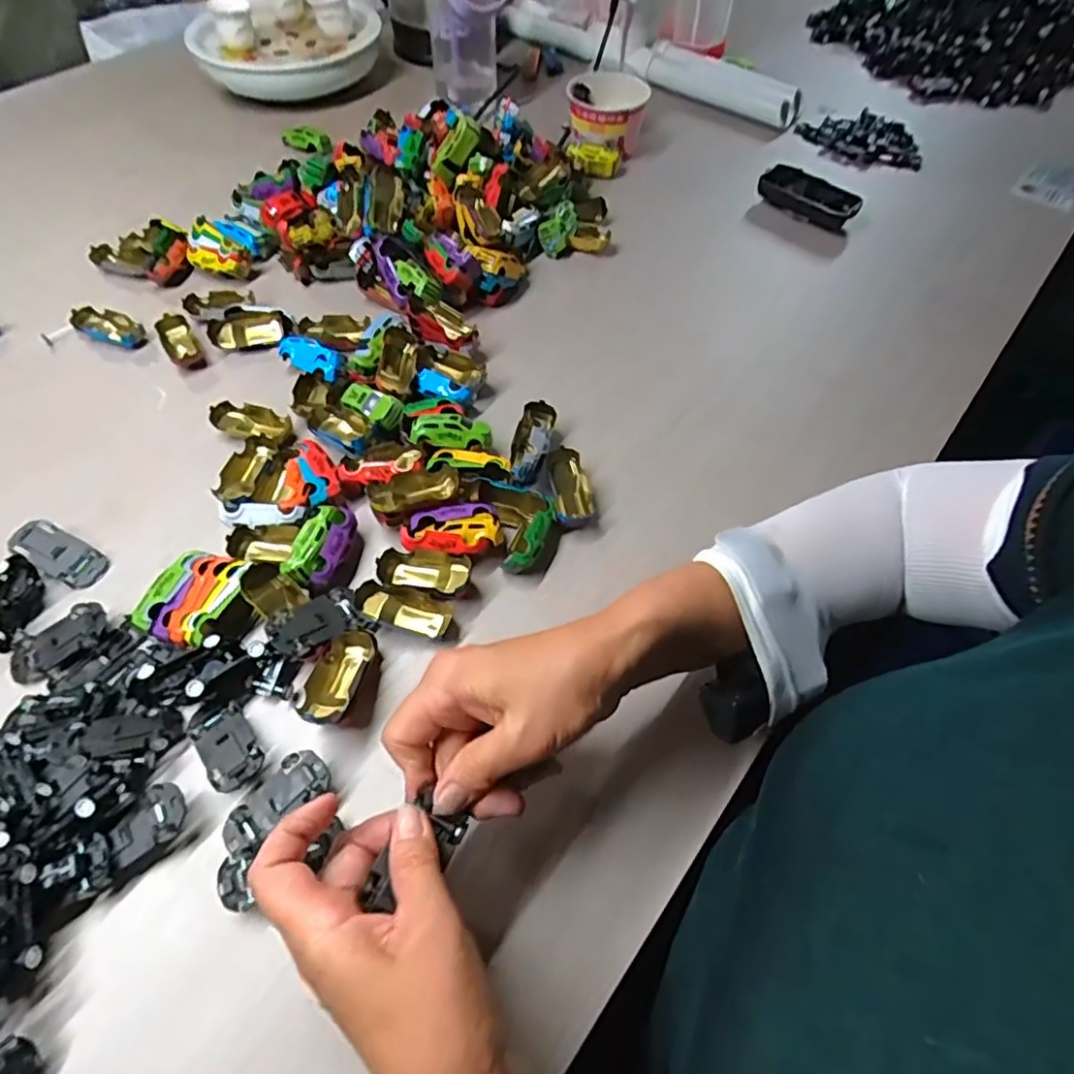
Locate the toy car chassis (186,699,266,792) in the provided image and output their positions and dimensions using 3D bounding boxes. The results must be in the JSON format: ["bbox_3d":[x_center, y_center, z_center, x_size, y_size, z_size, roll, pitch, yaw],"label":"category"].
[{"bbox_3d":[-0.185,0.124,0.369,0.030,0.014,0.056,-35,64,-21],"label":"toy car chassis"}]

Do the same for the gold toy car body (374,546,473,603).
[{"bbox_3d":[-0.078,0.028,0.434,0.062,0.023,0.031,10,57,6],"label":"gold toy car body"}]

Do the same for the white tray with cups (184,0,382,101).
[{"bbox_3d":[-0.328,-0.648,0.794,0.227,0.069,0.218,8,57,4],"label":"white tray with cups"}]

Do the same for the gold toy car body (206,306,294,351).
[{"bbox_3d":[-0.264,-0.194,0.574,0.076,0.026,0.029,-7,57,-6],"label":"gold toy car body"}]

